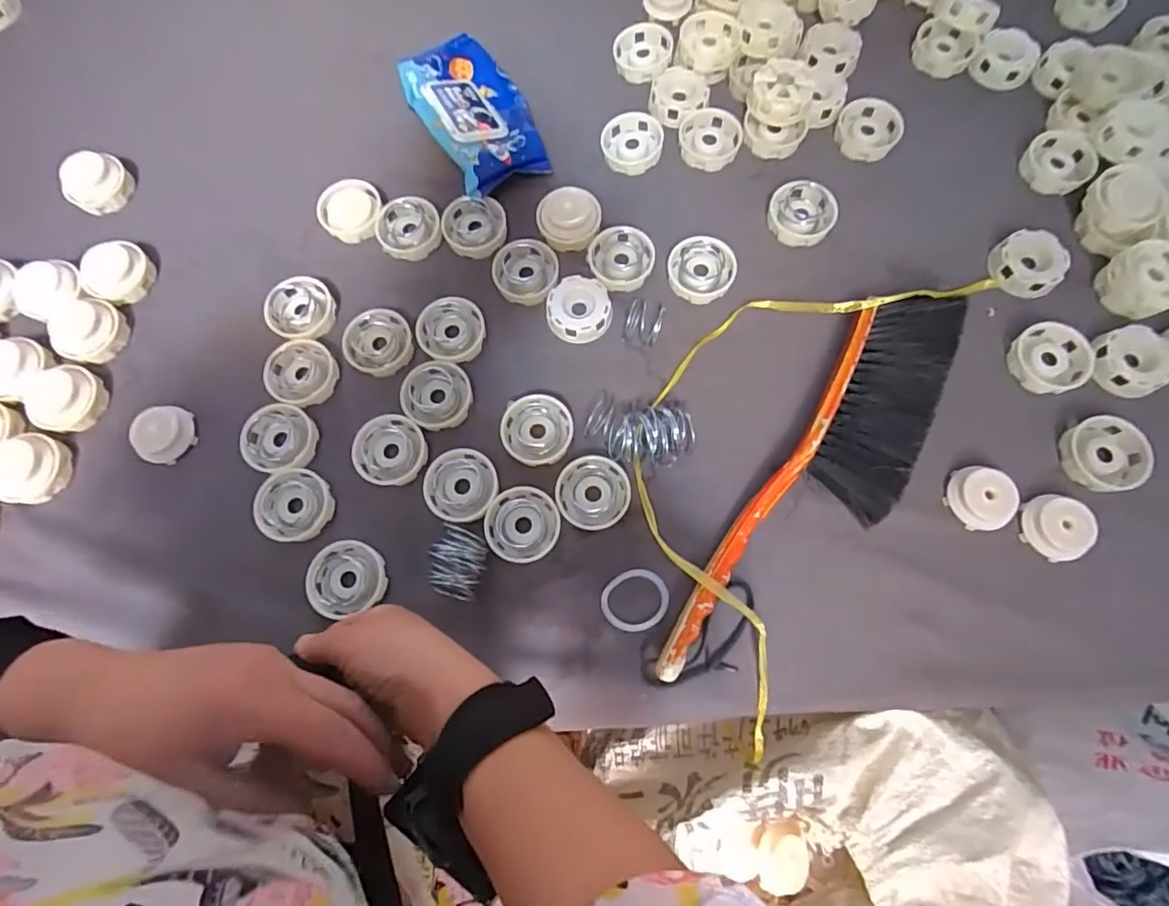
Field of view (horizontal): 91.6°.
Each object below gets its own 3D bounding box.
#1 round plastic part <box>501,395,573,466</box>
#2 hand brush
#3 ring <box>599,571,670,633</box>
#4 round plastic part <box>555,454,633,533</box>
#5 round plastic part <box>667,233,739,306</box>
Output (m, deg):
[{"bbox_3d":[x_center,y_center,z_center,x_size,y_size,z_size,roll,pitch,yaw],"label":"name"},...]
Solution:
[{"bbox_3d":[-0.043,-0.021,0.501,0.060,0.015,0.060,-1,78,2],"label":"round plastic part"},{"bbox_3d":[0.194,0.027,0.462,0.096,0.045,0.391,33,81,9],"label":"hand brush"},{"bbox_3d":[0.041,0.120,0.461,0.054,0.005,0.047,-22,78,-2],"label":"ring"},{"bbox_3d":[0.008,0.034,0.484,0.062,0.011,0.060,-1,78,2],"label":"round plastic part"},{"bbox_3d":[0.108,-0.169,0.526,0.061,0.017,0.059,-1,78,2],"label":"round plastic part"}]

